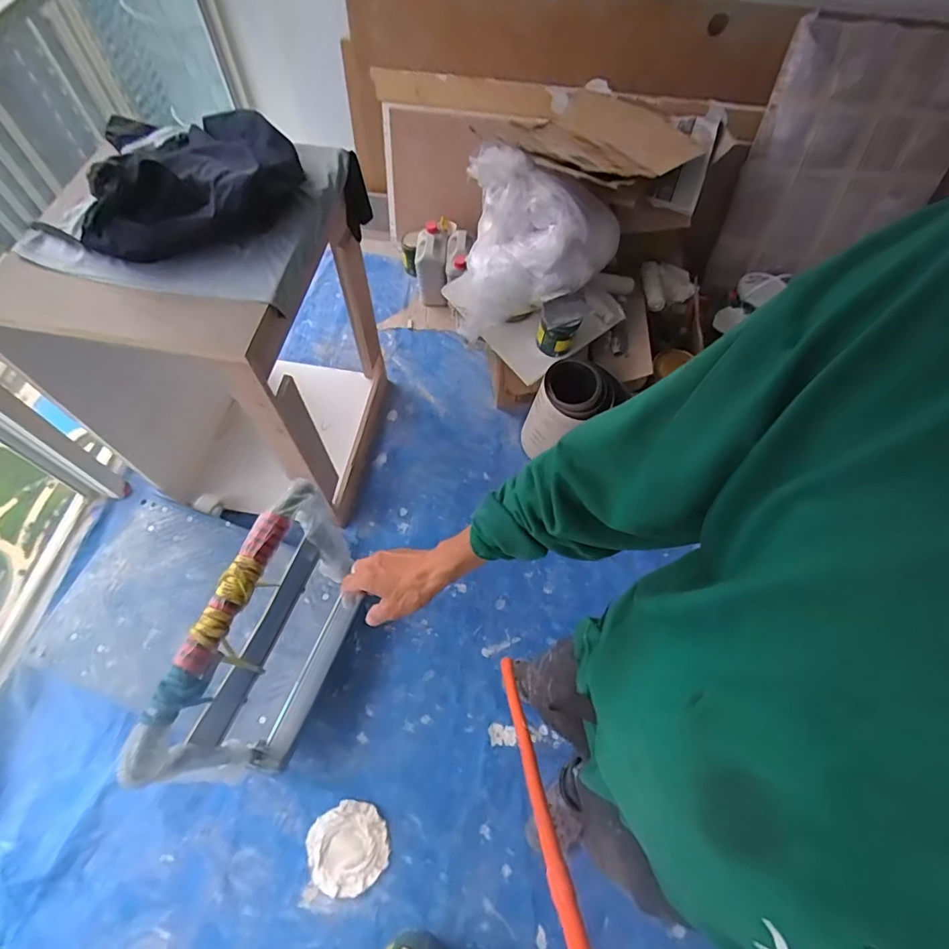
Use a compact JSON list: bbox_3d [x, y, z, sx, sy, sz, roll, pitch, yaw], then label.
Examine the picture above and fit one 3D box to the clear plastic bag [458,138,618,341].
[{"bbox_3d":[0.173,-0.605,1.409,0.447,0.360,0.316,7,63,3],"label":"clear plastic bag"}]

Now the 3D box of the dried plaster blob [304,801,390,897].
[{"bbox_3d":[-0.285,0.847,1.164,0.171,0.023,0.171,1,62,-2],"label":"dried plaster blob"}]

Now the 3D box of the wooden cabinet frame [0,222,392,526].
[{"bbox_3d":[-0.577,-0.285,1.310,0.528,0.760,0.554,7,62,2],"label":"wooden cabinet frame"}]

